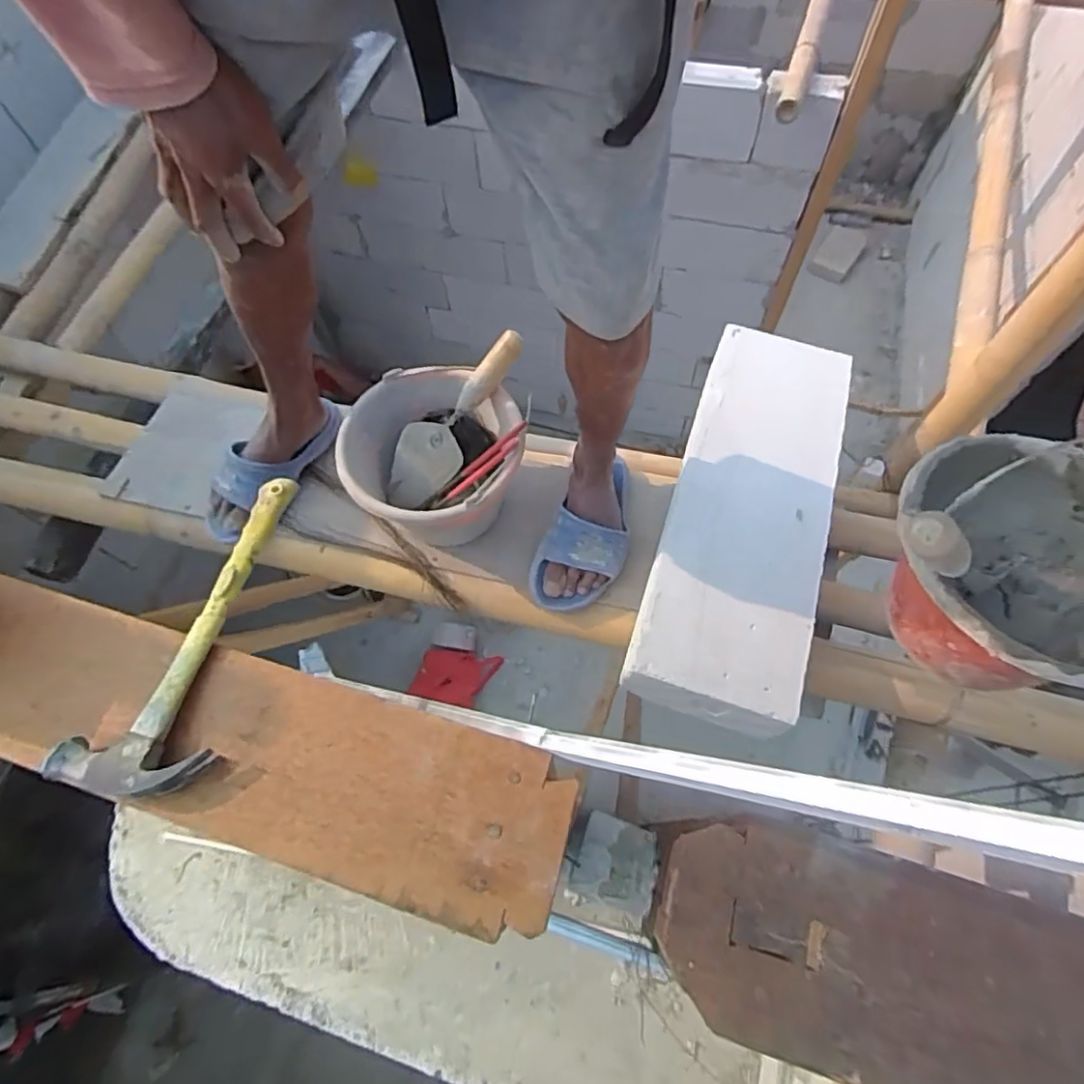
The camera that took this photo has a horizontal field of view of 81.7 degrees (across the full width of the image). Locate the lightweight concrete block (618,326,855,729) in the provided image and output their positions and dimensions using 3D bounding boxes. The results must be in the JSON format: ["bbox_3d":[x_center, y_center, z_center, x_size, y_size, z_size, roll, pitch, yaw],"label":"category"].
[{"bbox_3d":[0.281,-0.055,0.844,0.198,0.084,0.595,16,67,11],"label":"lightweight concrete block"}]

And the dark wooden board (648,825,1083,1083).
[{"bbox_3d":[0.341,0.302,0.385,0.535,0.034,0.127,12,67,9],"label":"dark wooden board"}]

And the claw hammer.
[{"bbox_3d":[-0.295,0.061,0.527,0.118,0.041,0.282,7,66,7],"label":"claw hammer"}]

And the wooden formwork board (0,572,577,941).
[{"bbox_3d":[-0.279,0.144,0.496,0.612,0.026,0.140,16,67,11],"label":"wooden formwork board"}]

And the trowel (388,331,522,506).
[{"bbox_3d":[-0.122,-0.163,0.847,0.081,0.039,0.286,45,108,20],"label":"trowel"}]

